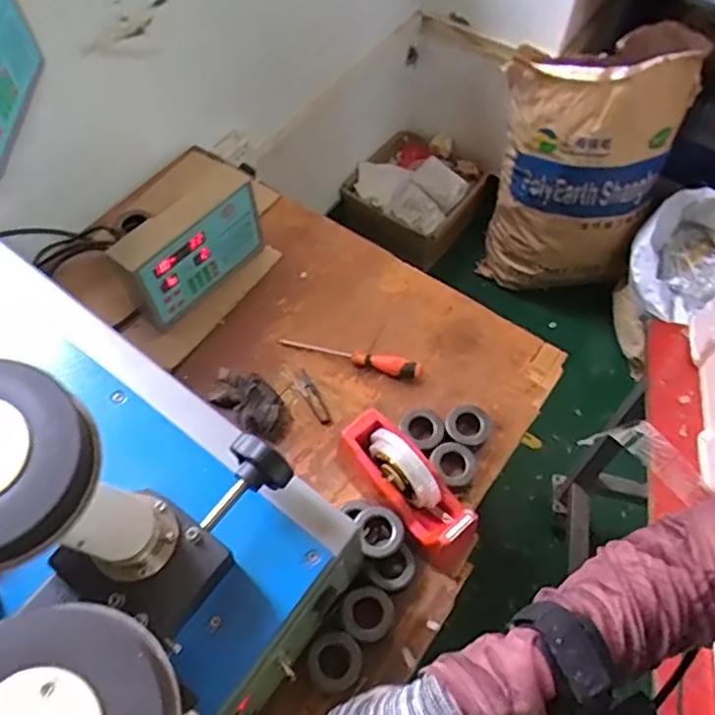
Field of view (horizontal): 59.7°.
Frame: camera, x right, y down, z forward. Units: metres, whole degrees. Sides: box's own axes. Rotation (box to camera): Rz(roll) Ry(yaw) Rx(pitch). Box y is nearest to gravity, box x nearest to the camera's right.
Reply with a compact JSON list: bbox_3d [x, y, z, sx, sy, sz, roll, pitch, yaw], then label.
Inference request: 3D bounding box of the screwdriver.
[{"bbox_3d":[-0.011,-0.004,0.928,0.214,0.024,0.028,13,60,6],"label":"screwdriver"}]

